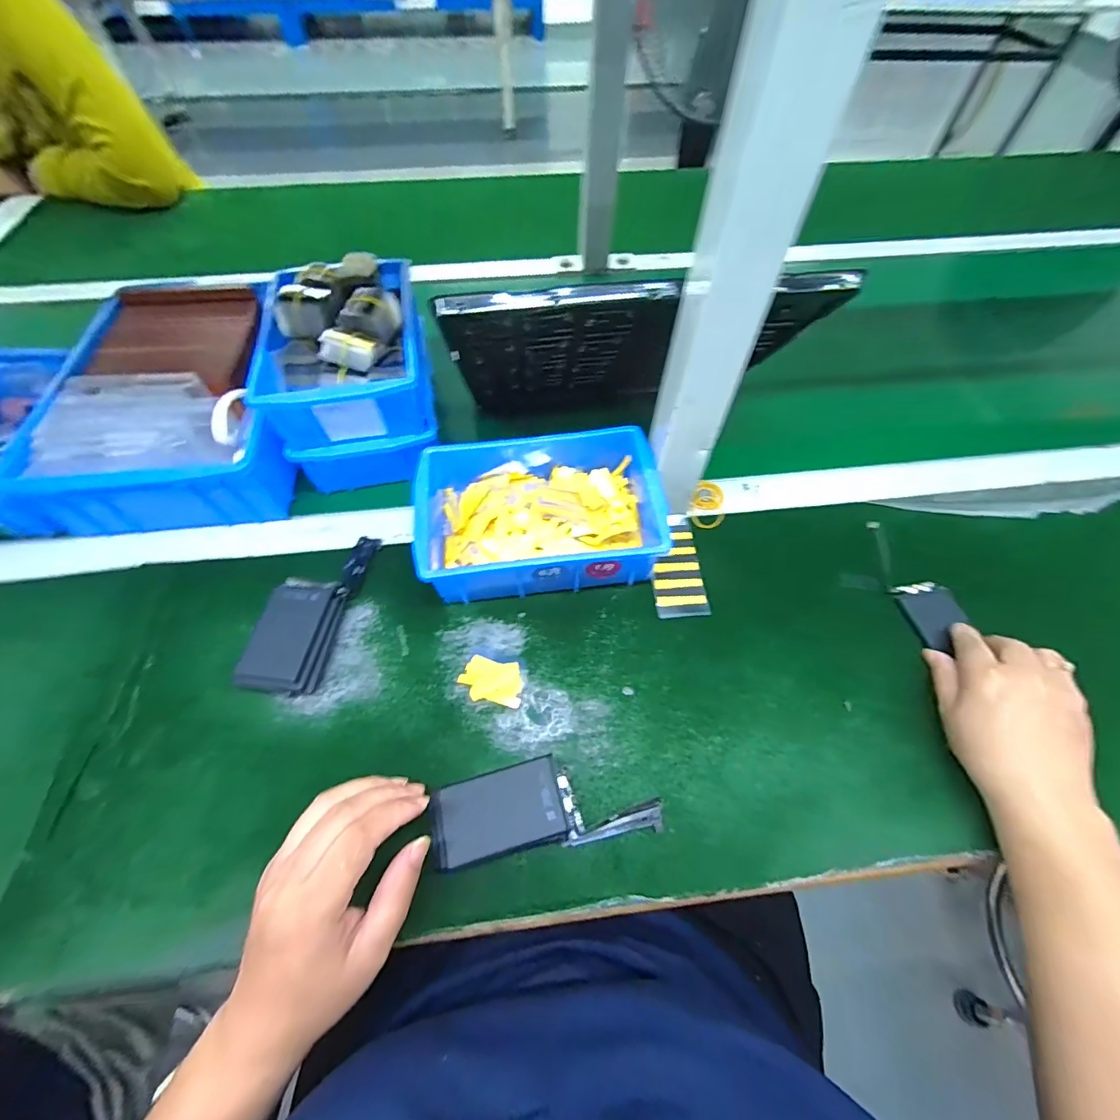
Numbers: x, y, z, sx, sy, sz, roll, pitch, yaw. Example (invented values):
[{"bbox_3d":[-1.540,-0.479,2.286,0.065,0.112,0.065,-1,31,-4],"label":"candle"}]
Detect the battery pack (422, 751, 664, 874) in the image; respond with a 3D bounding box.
[{"bbox_3d":[-0.008,0.161,0.315,0.148,0.013,0.053,-4,65,-10],"label":"battery pack"}]

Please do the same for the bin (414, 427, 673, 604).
[{"bbox_3d":[-0.019,-0.045,0.425,0.201,0.071,0.157,-6,59,-4],"label":"bin"}]

